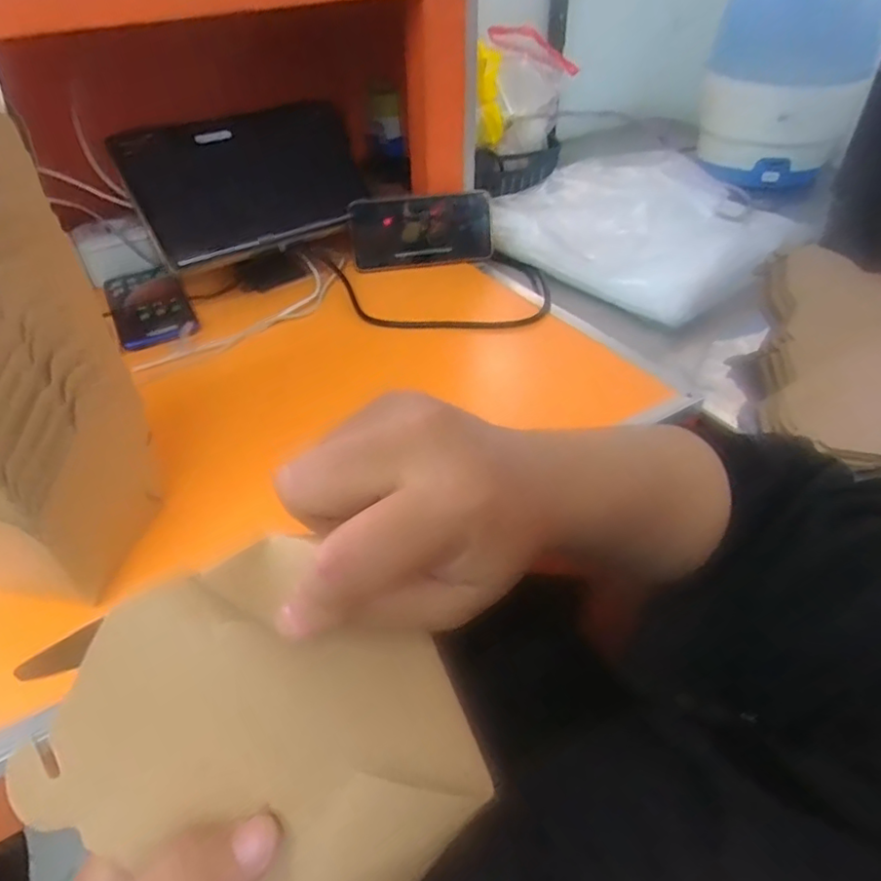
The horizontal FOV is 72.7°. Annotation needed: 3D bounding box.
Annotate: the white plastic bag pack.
[{"bbox_3d":[0.263,-0.279,0.749,0.285,0.084,0.314,-33,50,-30],"label":"white plastic bag pack"}]

